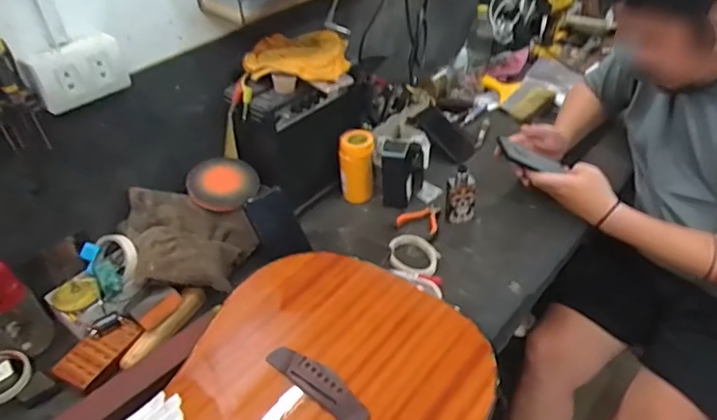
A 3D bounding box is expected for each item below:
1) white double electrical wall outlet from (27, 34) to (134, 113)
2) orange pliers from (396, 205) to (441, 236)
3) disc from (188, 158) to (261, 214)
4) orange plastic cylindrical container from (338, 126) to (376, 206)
[{"bbox_3d":[-0.393,-0.194,0.747,0.127,0.079,0.035,-33,45,-31],"label":"white double electrical wall outlet"},{"bbox_3d":[0.119,0.015,1.030,0.082,0.011,0.083,8,40,16],"label":"orange pliers"},{"bbox_3d":[-0.243,-0.047,0.942,0.122,0.023,0.098,-2,80,-12],"label":"disc"},{"bbox_3d":[-0.002,-0.089,1.064,0.073,0.136,0.055,-8,38,-3],"label":"orange plastic cylindrical container"}]

